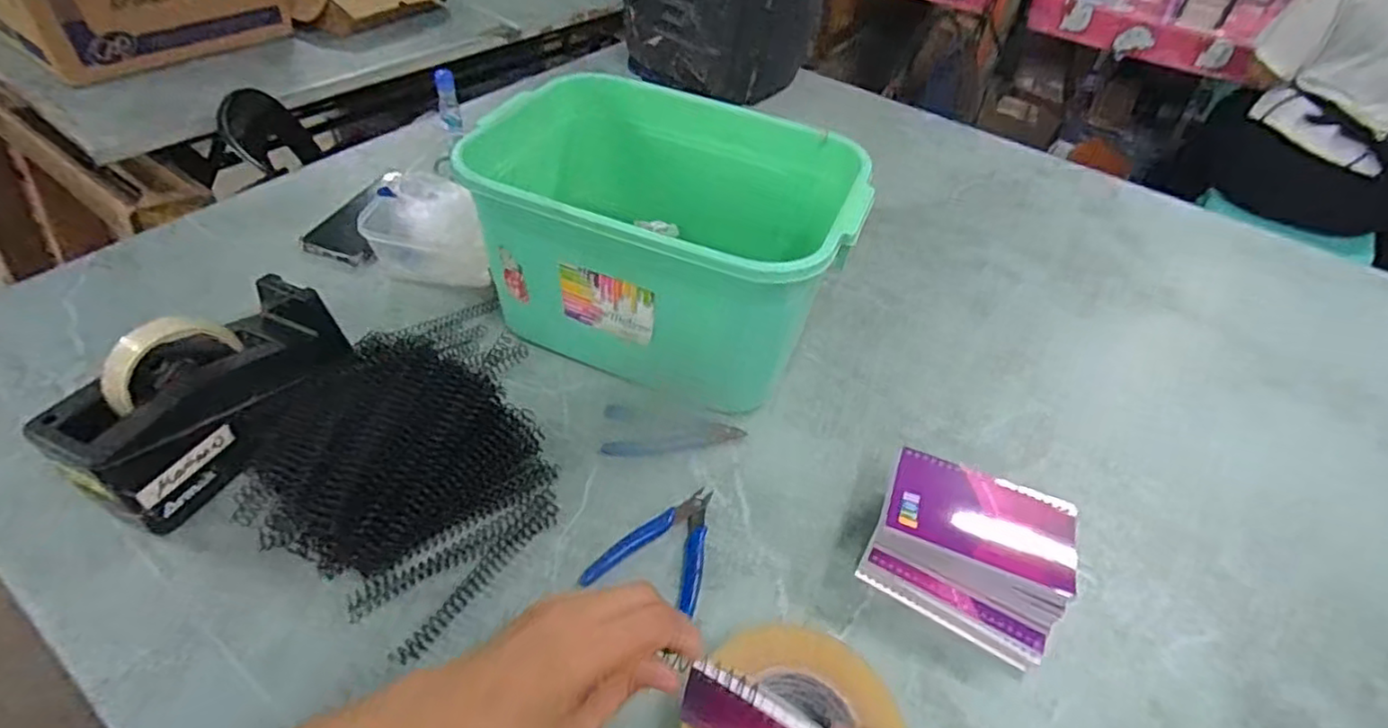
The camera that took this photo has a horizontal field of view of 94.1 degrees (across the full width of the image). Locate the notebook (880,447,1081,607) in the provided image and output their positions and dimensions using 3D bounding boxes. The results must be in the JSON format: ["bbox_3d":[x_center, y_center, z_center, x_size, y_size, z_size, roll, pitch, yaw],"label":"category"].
[{"bbox_3d":[0.209,0.112,0.470,0.132,0.012,0.086,18,47,12],"label":"notebook"}]

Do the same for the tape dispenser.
[{"bbox_3d":[-0.377,0.019,0.507,0.087,0.098,0.201,24,47,15],"label":"tape dispenser"}]

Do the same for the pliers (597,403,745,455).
[{"bbox_3d":[-0.018,0.062,0.594,0.126,0.006,0.058,3,45,-5],"label":"pliers"}]

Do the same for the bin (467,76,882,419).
[{"bbox_3d":[-0.021,-0.121,0.623,0.320,0.185,0.225,16,45,8],"label":"bin"}]

